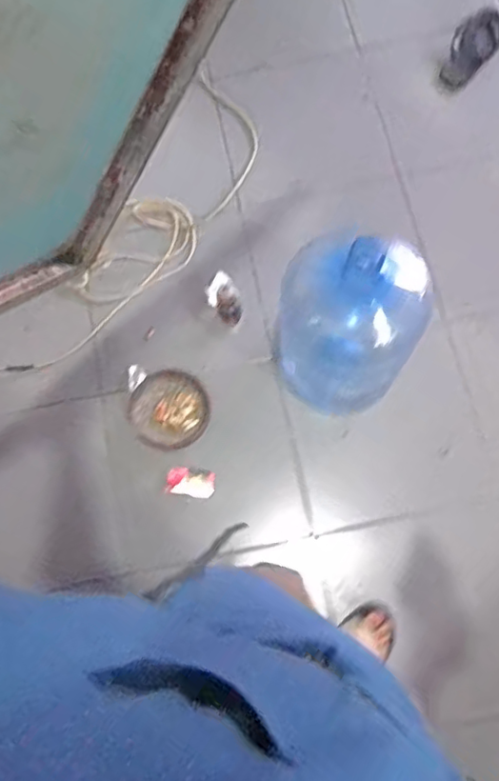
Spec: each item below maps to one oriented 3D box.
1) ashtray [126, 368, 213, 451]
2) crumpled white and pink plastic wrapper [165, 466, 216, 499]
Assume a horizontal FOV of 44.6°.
[{"bbox_3d":[-0.176,0.043,1.343,0.171,0.027,0.171,0,74,2],"label":"ashtray"},{"bbox_3d":[-0.126,0.197,1.312,0.100,0.015,0.062,10,74,5],"label":"crumpled white and pink plastic wrapper"}]

